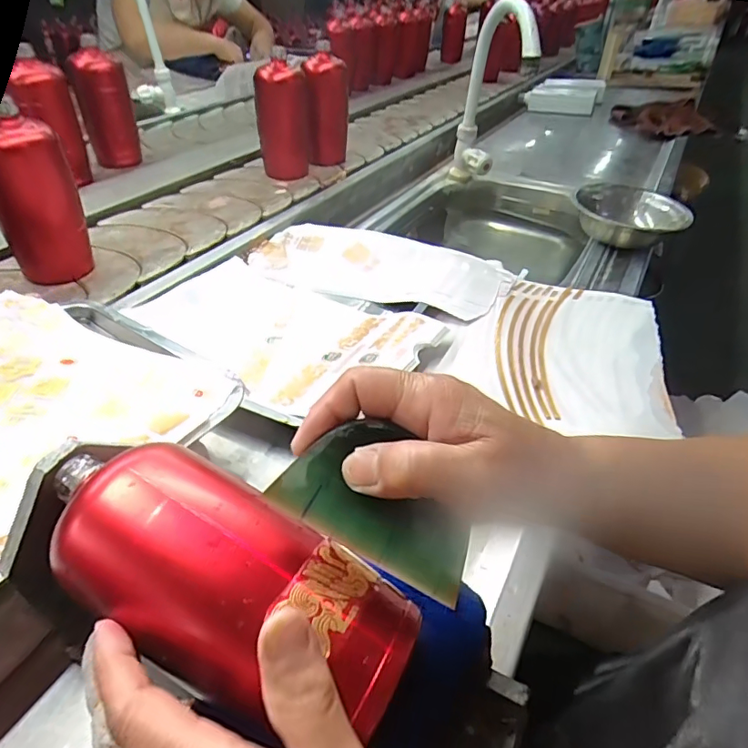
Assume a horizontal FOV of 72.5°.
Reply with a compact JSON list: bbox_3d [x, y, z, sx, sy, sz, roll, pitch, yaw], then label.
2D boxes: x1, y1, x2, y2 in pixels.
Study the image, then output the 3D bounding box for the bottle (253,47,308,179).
[{"bbox_3d":[-0.157,-0.443,0.878,0.087,0.177,0.077,-3,41,-6],"label":"bottle"}]

